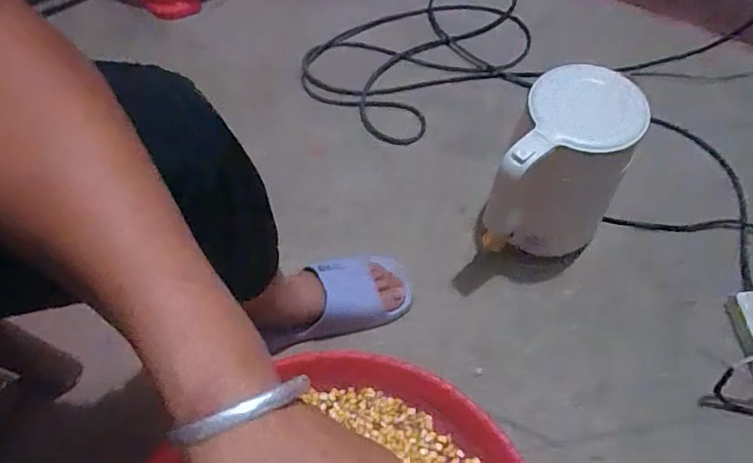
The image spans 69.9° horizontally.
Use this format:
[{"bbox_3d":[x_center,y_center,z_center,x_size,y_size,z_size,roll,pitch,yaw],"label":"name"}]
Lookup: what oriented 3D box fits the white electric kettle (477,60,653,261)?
[{"bbox_3d":[0.233,-0.063,0.694,0.126,0.242,0.166,26,64,16],"label":"white electric kettle"}]

